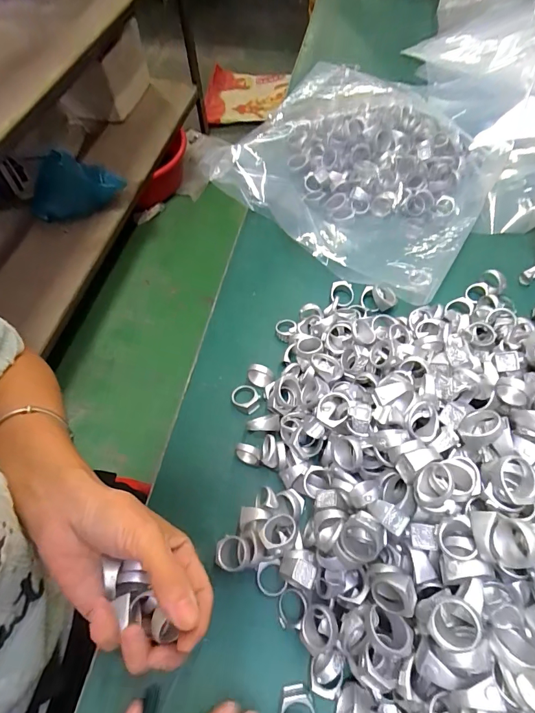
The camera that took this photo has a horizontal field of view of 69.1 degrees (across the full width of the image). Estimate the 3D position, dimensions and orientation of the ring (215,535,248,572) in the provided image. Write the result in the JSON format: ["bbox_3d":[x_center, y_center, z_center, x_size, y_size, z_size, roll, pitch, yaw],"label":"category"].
[{"bbox_3d":[-0.025,0.138,0.273,0.024,0.009,0.022,0,61,1],"label":"ring"}]

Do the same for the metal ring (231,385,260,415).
[{"bbox_3d":[-0.019,0.036,0.336,0.022,0.013,0.025,-33,66,-16],"label":"metal ring"}]

